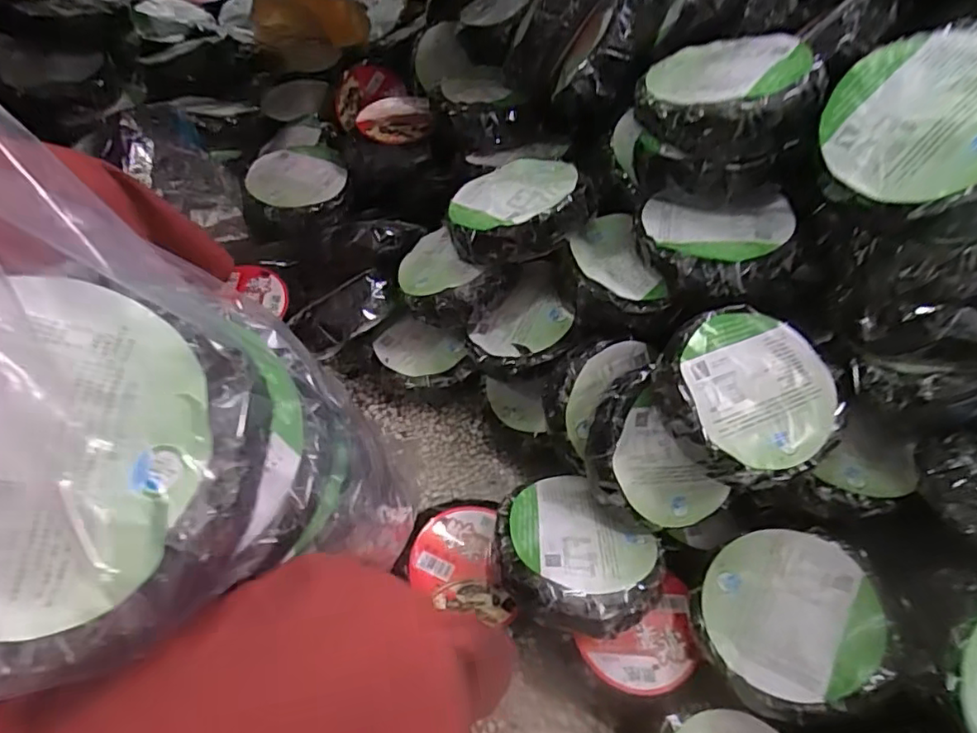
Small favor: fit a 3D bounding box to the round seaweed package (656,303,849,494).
[{"bbox_3d":[0.245,0.030,0.572,0.165,0.060,0.159,39,70,5],"label":"round seaweed package"}]

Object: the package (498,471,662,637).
[{"bbox_3d":[0.086,0.186,0.596,0.167,0.044,0.145,39,62,23],"label":"package"}]

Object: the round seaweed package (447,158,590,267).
[{"bbox_3d":[0.031,-0.183,0.684,0.154,0.050,0.162,-14,47,15],"label":"round seaweed package"}]

